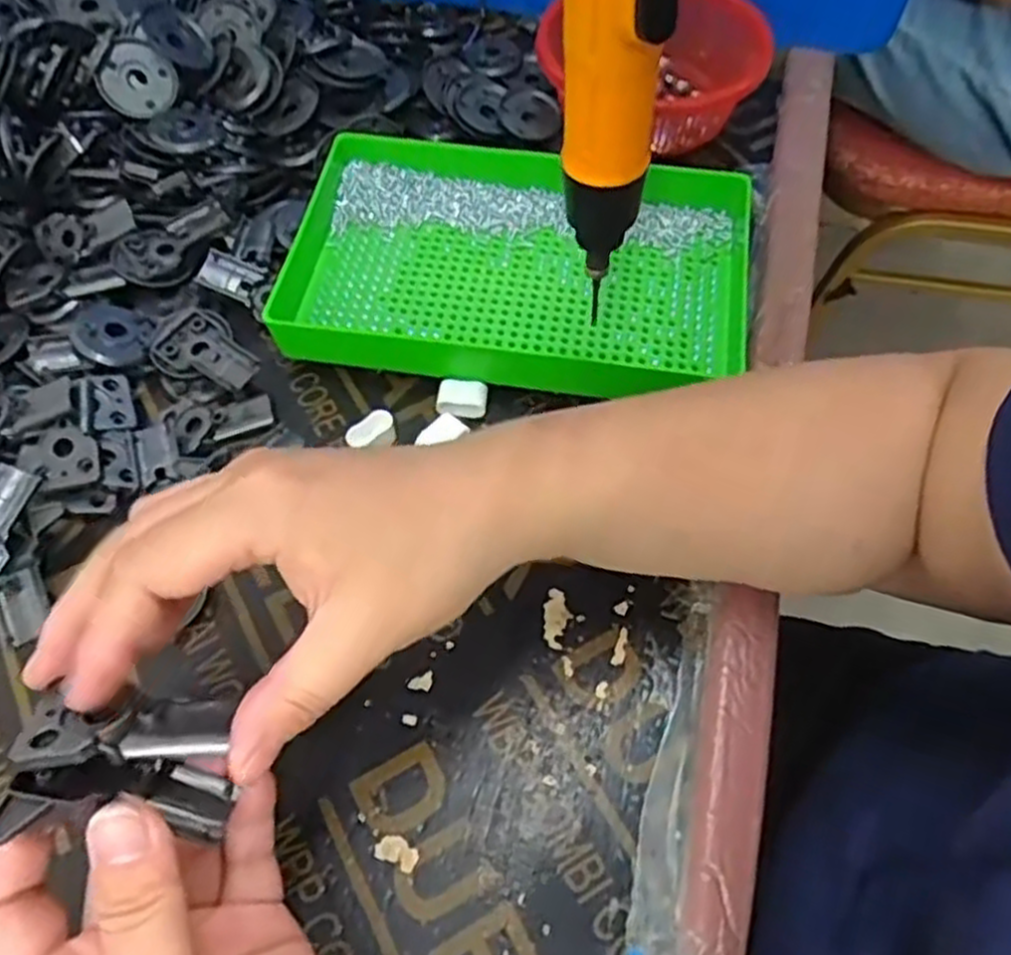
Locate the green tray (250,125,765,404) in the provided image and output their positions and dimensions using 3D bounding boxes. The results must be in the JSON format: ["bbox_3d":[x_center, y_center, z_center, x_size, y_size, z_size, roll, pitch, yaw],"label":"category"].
[{"bbox_3d":[0.008,-0.119,0.447,0.250,0.032,0.149,8,62,6],"label":"green tray"}]

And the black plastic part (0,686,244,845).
[{"bbox_3d":[-0.112,0.086,0.239,0.053,0.035,0.039,1,61,2],"label":"black plastic part"}]

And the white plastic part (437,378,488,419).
[{"bbox_3d":[-0.023,-0.042,0.423,0.027,0.011,0.019,8,62,5],"label":"white plastic part"}]

